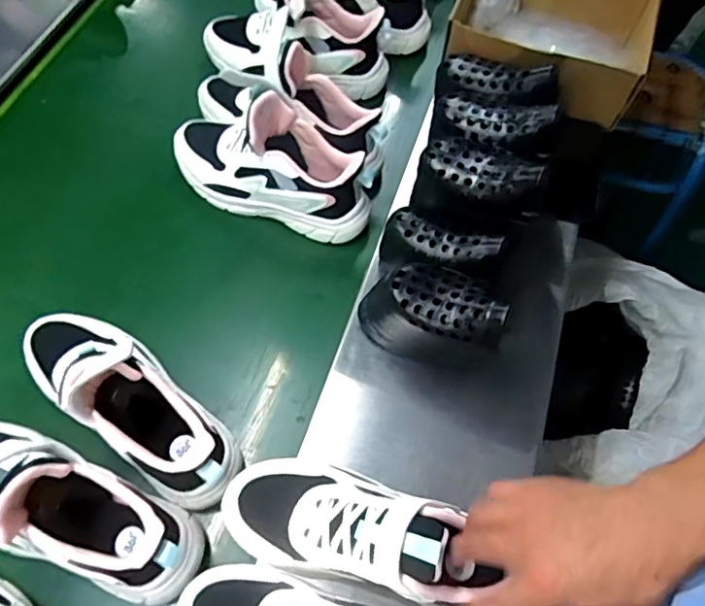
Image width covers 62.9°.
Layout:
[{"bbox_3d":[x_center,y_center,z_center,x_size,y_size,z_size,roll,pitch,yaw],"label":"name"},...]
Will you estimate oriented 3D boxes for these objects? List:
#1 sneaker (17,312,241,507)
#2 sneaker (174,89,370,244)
[{"bbox_3d":[-0.221,0.079,0.550,0.265,0.134,0.098,35,66,13],"label":"sneaker"},{"bbox_3d":[-0.102,-0.175,0.704,0.263,0.131,0.095,22,64,7],"label":"sneaker"}]

